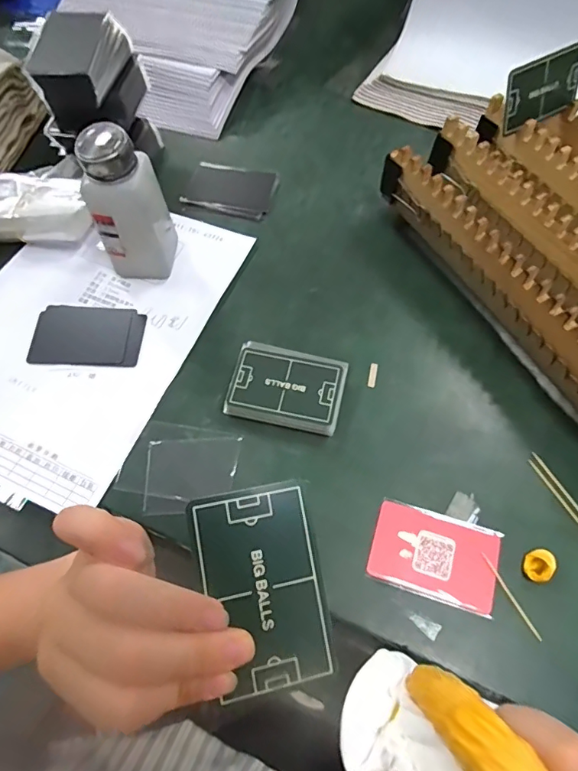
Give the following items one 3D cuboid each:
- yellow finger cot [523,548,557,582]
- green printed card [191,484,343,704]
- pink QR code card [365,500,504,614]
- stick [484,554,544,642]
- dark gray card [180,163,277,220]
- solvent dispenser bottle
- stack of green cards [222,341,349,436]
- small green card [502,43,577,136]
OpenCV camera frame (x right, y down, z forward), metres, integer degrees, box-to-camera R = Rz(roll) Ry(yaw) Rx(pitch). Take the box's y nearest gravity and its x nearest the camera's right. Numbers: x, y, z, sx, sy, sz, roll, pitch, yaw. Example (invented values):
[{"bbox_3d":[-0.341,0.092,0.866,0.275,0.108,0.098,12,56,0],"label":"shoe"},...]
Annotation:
[{"bbox_3d":[0.172,0.123,0.327,0.018,0.015,0.019,-1,64,2],"label":"yellow finger cot"},{"bbox_3d":[-0.010,0.087,0.203,0.050,0.005,0.081,-7,82,-16],"label":"green printed card"},{"bbox_3d":[0.104,0.119,0.337,0.086,0.004,0.057,16,65,10],"label":"pink QR code card"},{"bbox_3d":[0.151,0.143,0.324,0.004,0.004,0.061,-26,65,-10],"label":"stick"},{"bbox_3d":[-0.060,-0.206,0.499,0.090,0.009,0.061,16,72,9],"label":"dark gray card"},{"bbox_3d":[-0.135,-0.148,0.404,0.060,0.129,0.046,-15,64,-6],"label":"solvent dispenser bottle"},{"bbox_3d":[-0.001,0.001,0.386,0.087,0.020,0.067,12,65,8],"label":"stack of green cards"},{"bbox_3d":[0.227,-0.263,0.422,0.082,0.051,0.007,-27,43,-8],"label":"small green card"}]

